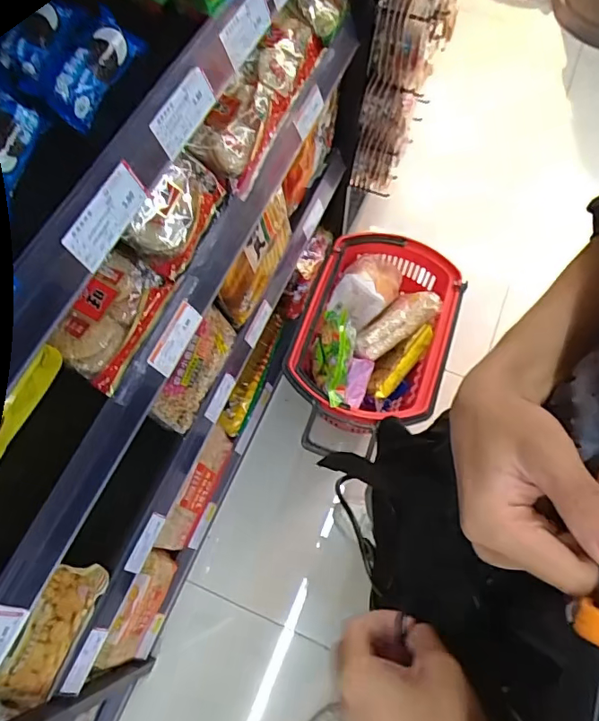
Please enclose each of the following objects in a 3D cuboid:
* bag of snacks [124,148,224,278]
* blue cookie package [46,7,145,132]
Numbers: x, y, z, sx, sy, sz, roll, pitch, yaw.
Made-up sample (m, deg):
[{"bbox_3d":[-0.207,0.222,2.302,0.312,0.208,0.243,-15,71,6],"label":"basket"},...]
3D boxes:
[{"bbox_3d":[-0.156,-0.196,0.658,0.059,0.074,0.159,22,69,9],"label":"bag of snacks"},{"bbox_3d":[-0.175,-0.256,0.440,0.021,0.042,0.107,23,69,9],"label":"blue cookie package"}]

